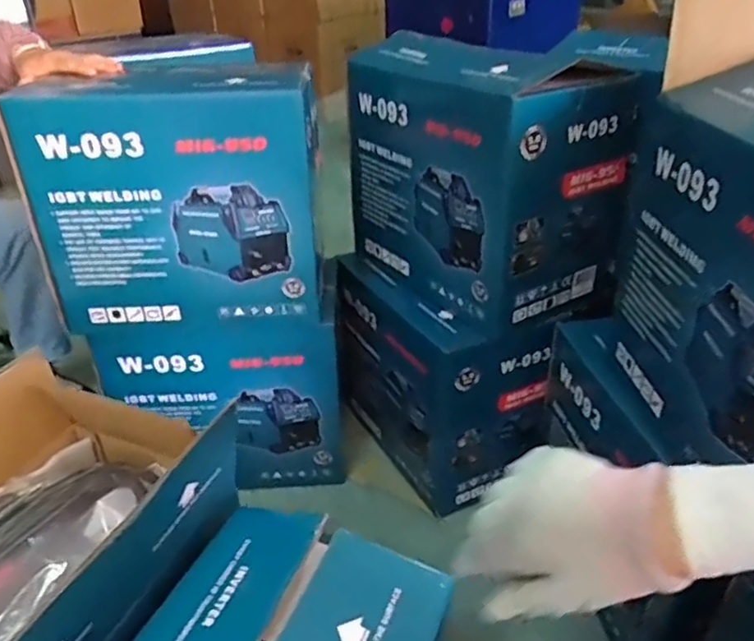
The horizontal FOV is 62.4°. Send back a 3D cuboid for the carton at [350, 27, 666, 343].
[{"bbox_3d":[0.175,-0.238,1.027,0.290,0.369,0.398,-17,35,-24],"label":"carton"}]

